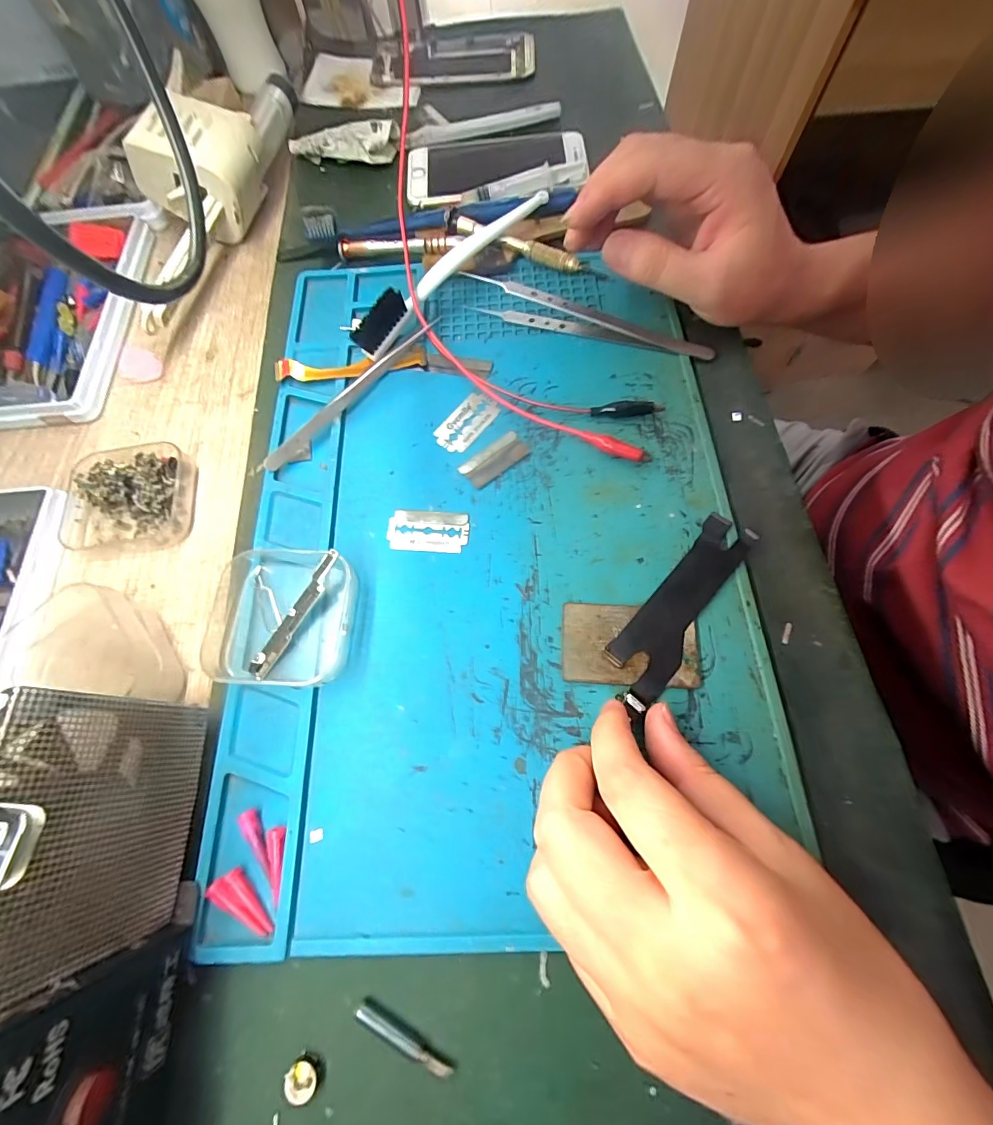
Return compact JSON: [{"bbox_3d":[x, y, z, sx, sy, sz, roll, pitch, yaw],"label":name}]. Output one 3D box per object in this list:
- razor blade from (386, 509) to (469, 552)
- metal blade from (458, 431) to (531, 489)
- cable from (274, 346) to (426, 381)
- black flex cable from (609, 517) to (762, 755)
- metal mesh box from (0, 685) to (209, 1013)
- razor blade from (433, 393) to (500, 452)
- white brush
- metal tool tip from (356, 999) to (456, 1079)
[{"bbox_3d":[-0.036,-0.017,0.228,0.042,0.004,0.023,2,69,4],"label":"razor blade"},{"bbox_3d":[-0.001,-0.058,0.242,0.038,0.004,0.018,-37,72,-11],"label":"metal blade"},{"bbox_3d":[-0.088,-0.121,0.267,0.089,0.005,0.016,-8,78,-5],"label":"cable"},{"bbox_3d":[0.084,0.023,0.205,0.030,0.005,0.112,33,75,14],"label":"black flex cable"},{"bbox_3d":[-0.143,0.088,0.148,0.030,0.084,0.079,-3,69,2],"label":"metal mesh box"},{"bbox_3d":[-0.018,-0.081,0.252,0.022,0.004,0.040,36,75,9],"label":"razor blade"},{"bbox_3d":[-0.026,-0.188,0.278,0.015,0.025,0.167,40,76,16],"label":"white brush"},{"bbox_3d":[-0.034,0.173,0.158,0.039,0.004,0.006,26,73,12],"label":"metal tool tip"}]

